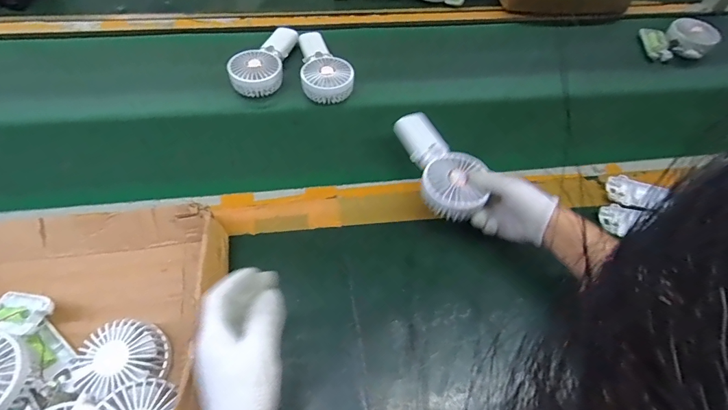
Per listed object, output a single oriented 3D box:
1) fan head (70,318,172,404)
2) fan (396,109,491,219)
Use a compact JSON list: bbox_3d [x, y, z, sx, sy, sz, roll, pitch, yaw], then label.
[{"bbox_3d":[-0.258,0.162,0.432,0.089,0.043,0.075,-26,63,-20],"label":"fan head"},{"bbox_3d":[0.101,-0.059,0.559,0.081,0.044,0.181,-13,52,-13],"label":"fan"}]

